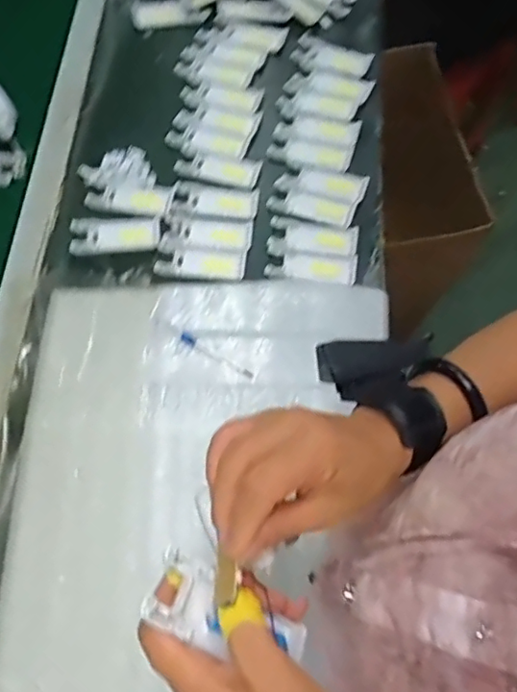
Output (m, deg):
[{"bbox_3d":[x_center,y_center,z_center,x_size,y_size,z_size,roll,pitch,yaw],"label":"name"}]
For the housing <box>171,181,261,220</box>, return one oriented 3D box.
[{"bbox_3d":[-0.053,-0.183,0.712,0.103,0.010,0.042,5,66,0],"label":"housing"}]

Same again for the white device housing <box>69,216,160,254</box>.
[{"bbox_3d":[-0.175,-0.136,0.694,0.107,0.012,0.043,-5,67,-4],"label":"white device housing"}]

